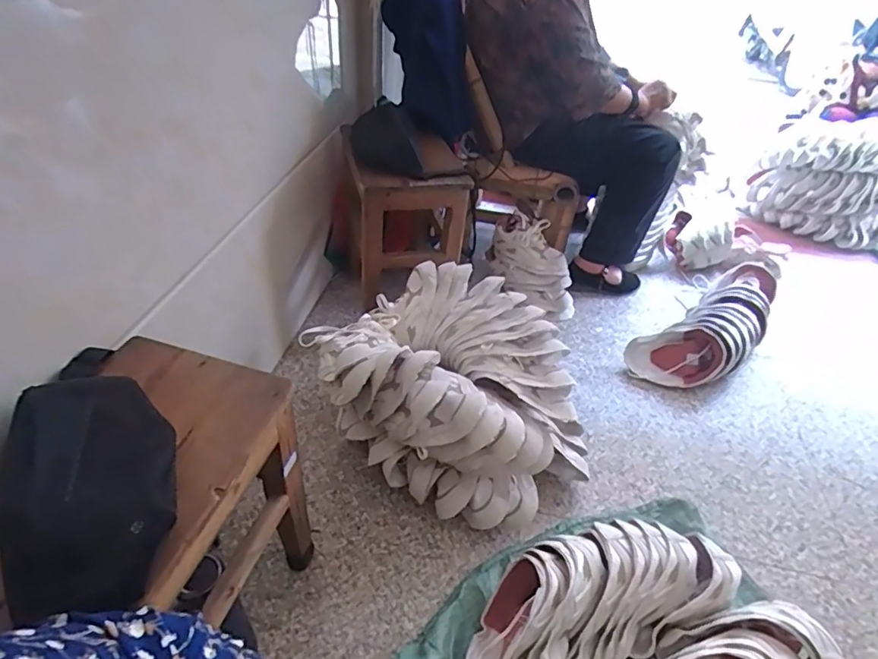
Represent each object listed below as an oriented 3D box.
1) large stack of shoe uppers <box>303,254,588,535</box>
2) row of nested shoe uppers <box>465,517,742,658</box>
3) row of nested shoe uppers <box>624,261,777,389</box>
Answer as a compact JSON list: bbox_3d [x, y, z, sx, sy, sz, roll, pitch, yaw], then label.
[{"bbox_3d":[0.021,0.126,1.102,0.430,0.307,0.498,-23,48,-30],"label":"large stack of shoe uppers"},{"bbox_3d":[0.233,0.441,0.852,0.475,0.168,0.180,-14,41,-22],"label":"row of nested shoe uppers"},{"bbox_3d":[0.841,-0.018,1.604,0.675,0.141,0.258,-25,46,-33],"label":"row of nested shoe uppers"}]

